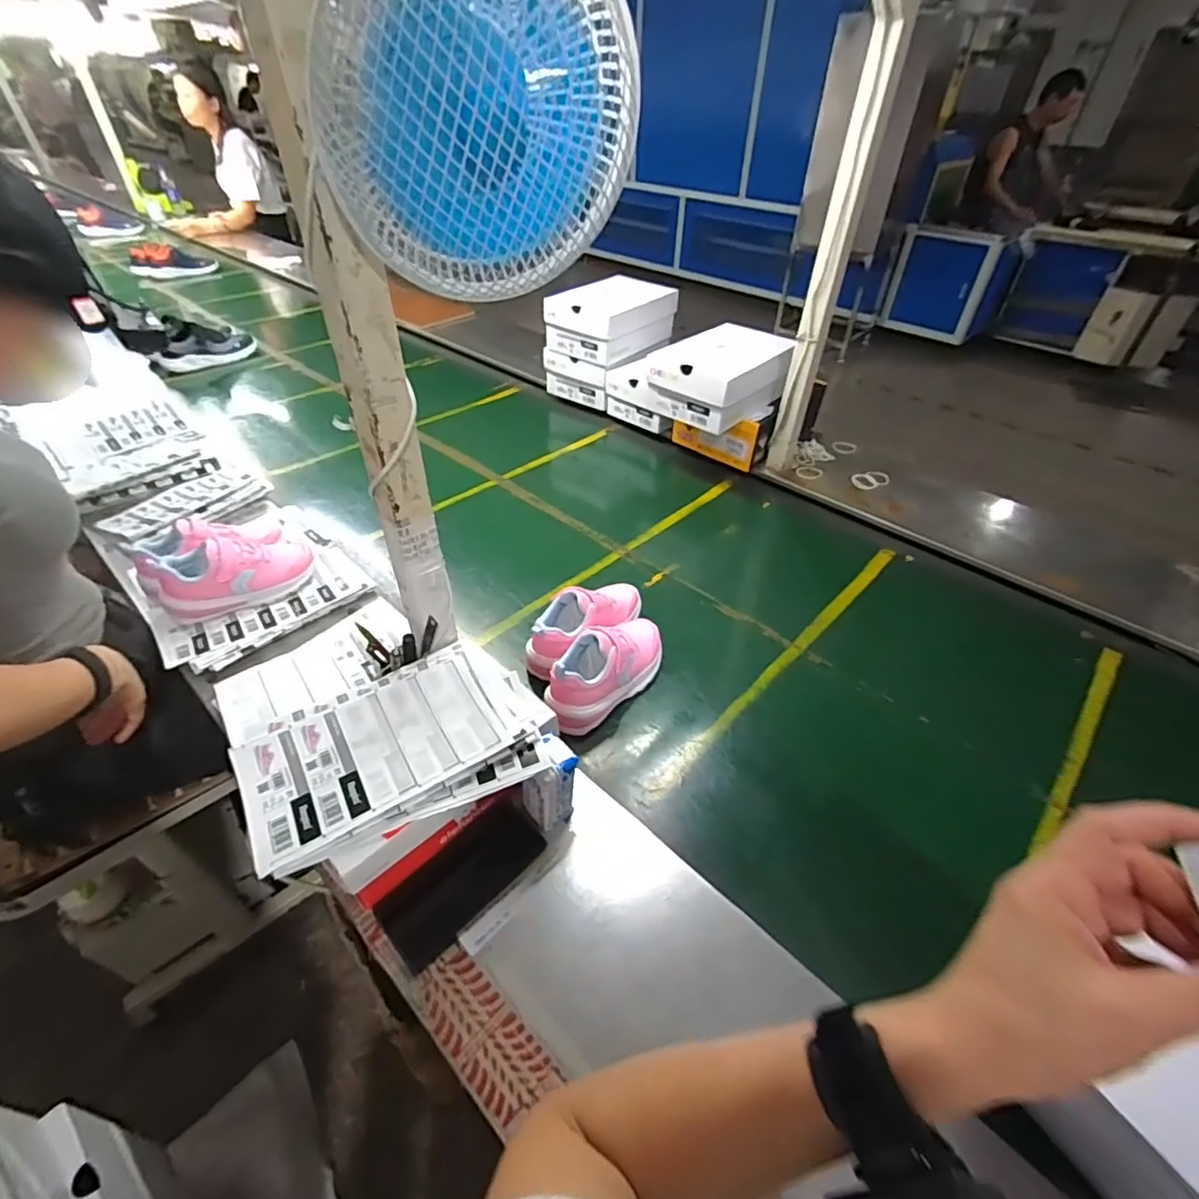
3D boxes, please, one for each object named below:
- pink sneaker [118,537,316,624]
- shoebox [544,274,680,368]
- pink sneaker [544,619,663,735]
[{"bbox_3d":[-0.531,-0.034,0.820,0.210,0.093,0.083,-16,45,-17],"label":"pink sneaker"},{"bbox_3d":[0.029,-0.686,1.401,0.203,0.123,0.267,28,49,26],"label":"shoebox"},{"bbox_3d":[0.012,0.084,0.770,0.082,0.105,0.211,33,51,30],"label":"pink sneaker"}]

